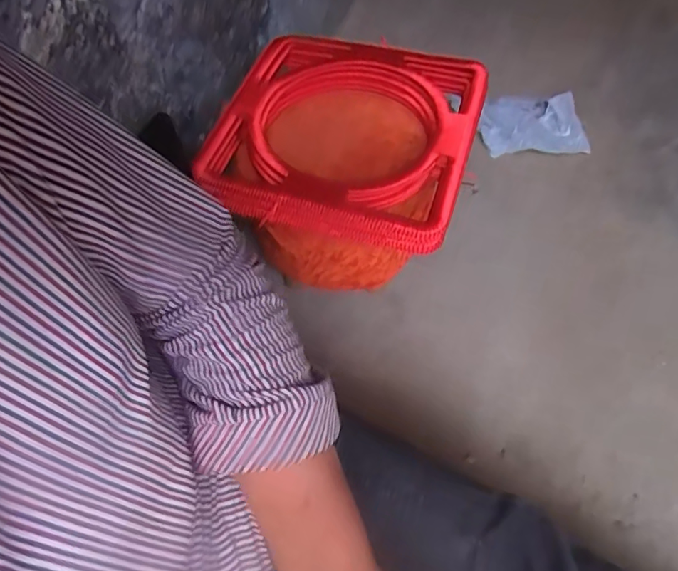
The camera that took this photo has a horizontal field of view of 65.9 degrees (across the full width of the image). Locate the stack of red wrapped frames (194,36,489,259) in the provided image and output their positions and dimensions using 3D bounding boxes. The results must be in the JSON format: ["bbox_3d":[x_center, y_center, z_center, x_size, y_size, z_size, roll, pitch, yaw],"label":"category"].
[{"bbox_3d":[0.003,-0.217,0.732,0.359,0.058,0.350,15,57,13],"label":"stack of red wrapped frames"}]

